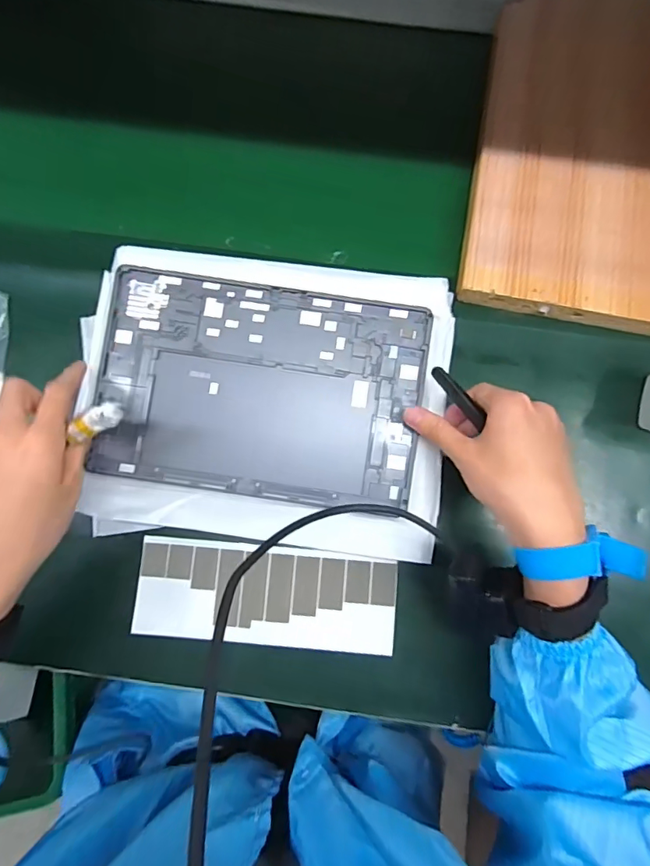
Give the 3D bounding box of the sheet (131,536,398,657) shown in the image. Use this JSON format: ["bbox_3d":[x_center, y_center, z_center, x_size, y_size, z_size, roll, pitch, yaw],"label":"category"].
[{"bbox_3d":[-0.049,0.138,0.411,0.216,0.007,0.079,5,81,0],"label":"sheet"}]

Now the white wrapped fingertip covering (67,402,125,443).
[{"bbox_3d":[-0.152,-0.008,0.324,0.035,0.013,0.012,-33,79,0],"label":"white wrapped fingertip covering"}]

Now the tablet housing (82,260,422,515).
[{"bbox_3d":[-0.050,-0.035,0.386,0.249,0.007,0.167,9,87,0],"label":"tablet housing"}]

